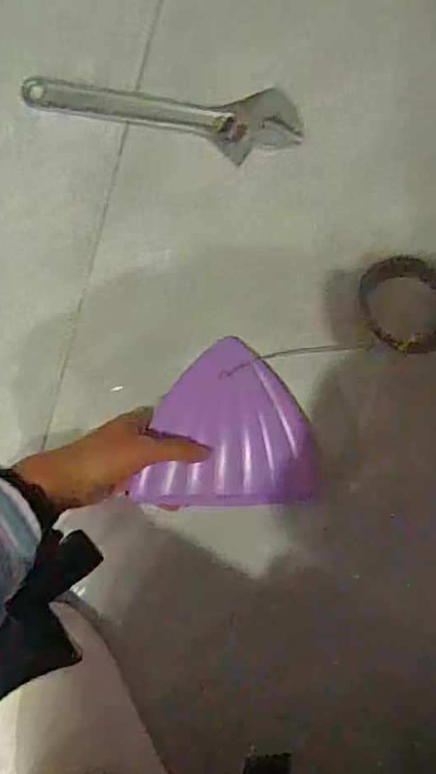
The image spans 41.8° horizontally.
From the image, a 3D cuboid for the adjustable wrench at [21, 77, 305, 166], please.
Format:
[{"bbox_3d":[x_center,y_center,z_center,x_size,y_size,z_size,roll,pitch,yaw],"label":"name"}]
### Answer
[{"bbox_3d":[-0.050,-0.233,0.500,0.244,0.017,0.058,7,92,6],"label":"adjustable wrench"}]

